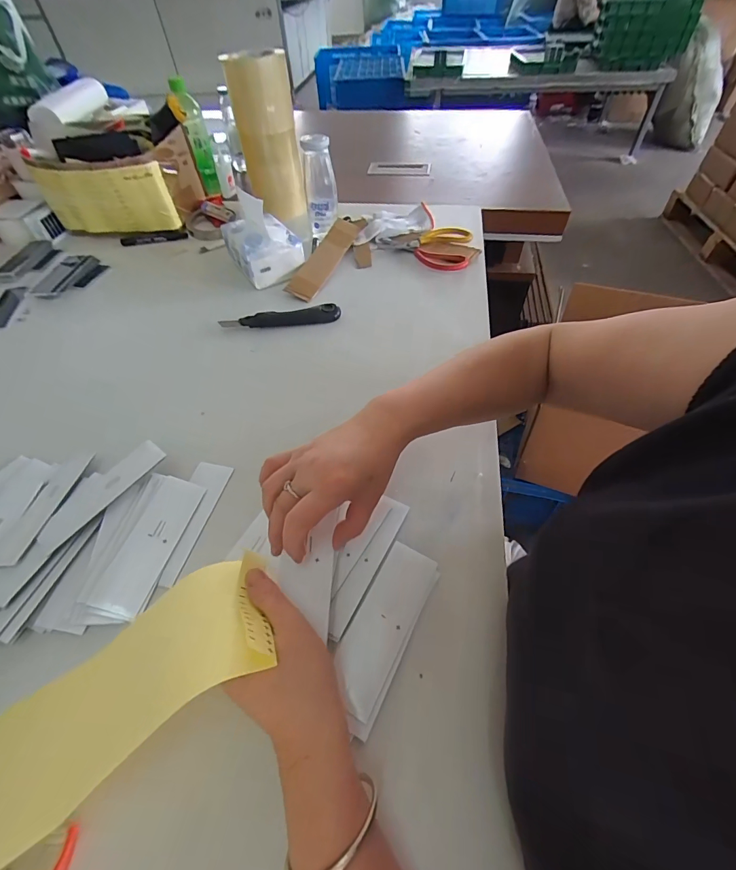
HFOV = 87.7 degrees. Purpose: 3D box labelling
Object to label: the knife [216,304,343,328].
[{"bbox_3d":[-0.136,-0.184,0.599,0.181,0.014,0.033,-5,52,-2],"label":"knife"}]

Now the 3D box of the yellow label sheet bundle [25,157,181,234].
[{"bbox_3d":[-0.513,-0.454,0.749,0.250,0.128,0.049,3,52,5],"label":"yellow label sheet bundle"}]

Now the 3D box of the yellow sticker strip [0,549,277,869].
[{"bbox_3d":[-0.180,0.184,0.266,0.248,0.021,0.110,-36,32,-3],"label":"yellow sticker strip"}]

